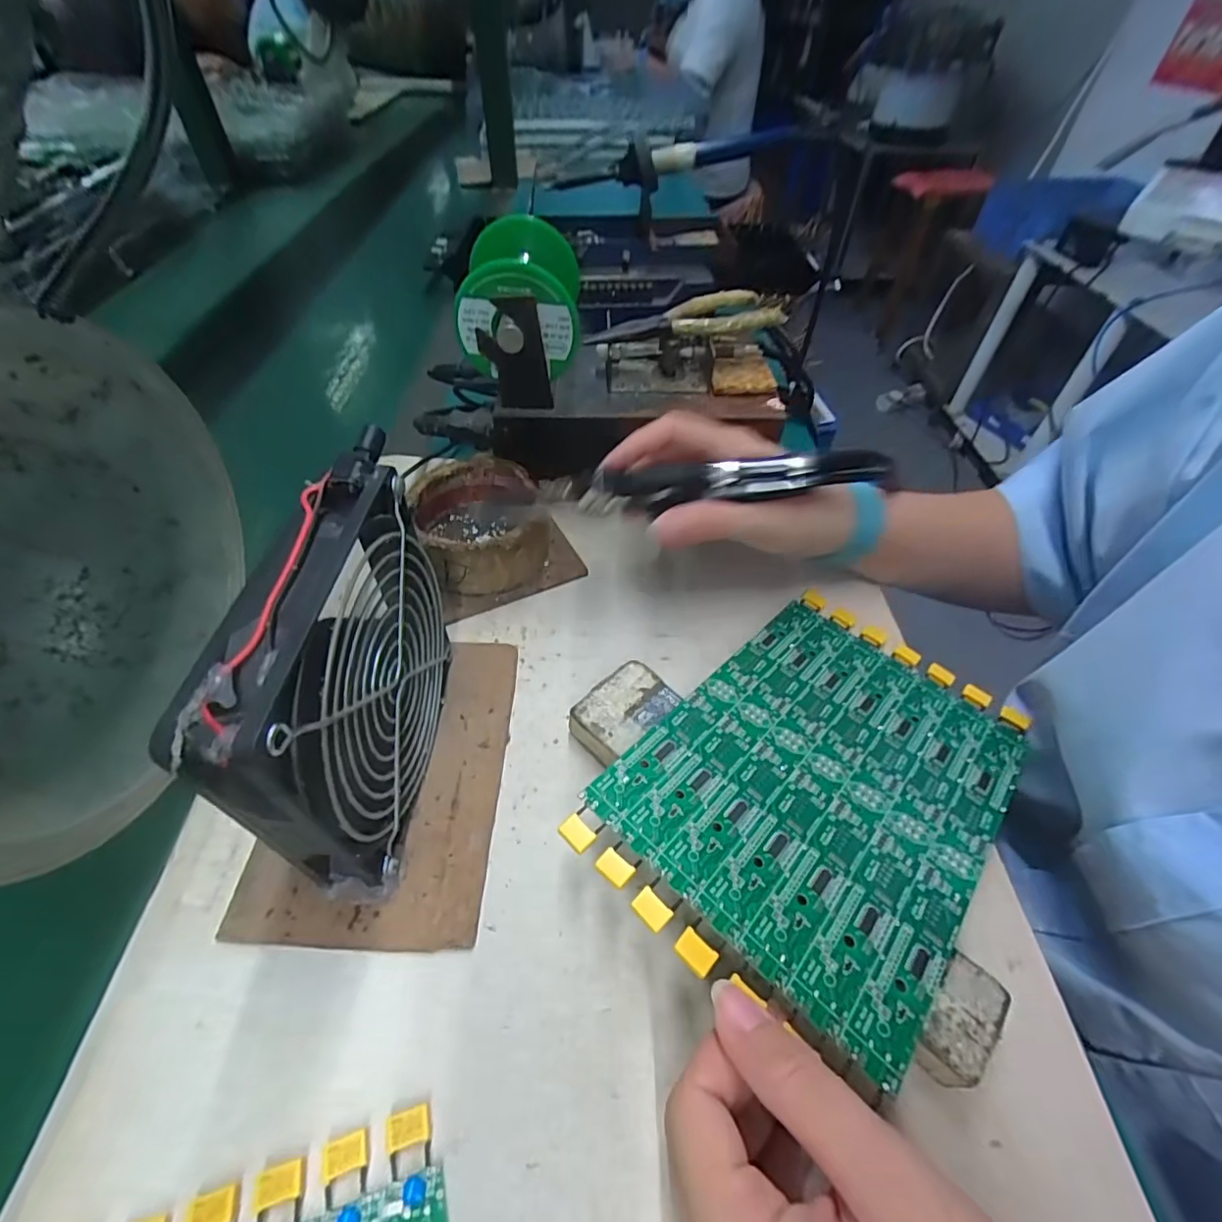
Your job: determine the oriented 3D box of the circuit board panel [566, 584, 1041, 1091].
[{"bbox_3d":[0.095,0.069,0.245,0.130,0.004,0.205,36,49,25],"label":"circuit board panel"}]

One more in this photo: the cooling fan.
[{"bbox_3d":[-0.095,0.030,0.210,0.032,0.129,0.125,1,49,0],"label":"cooling fan"}]

